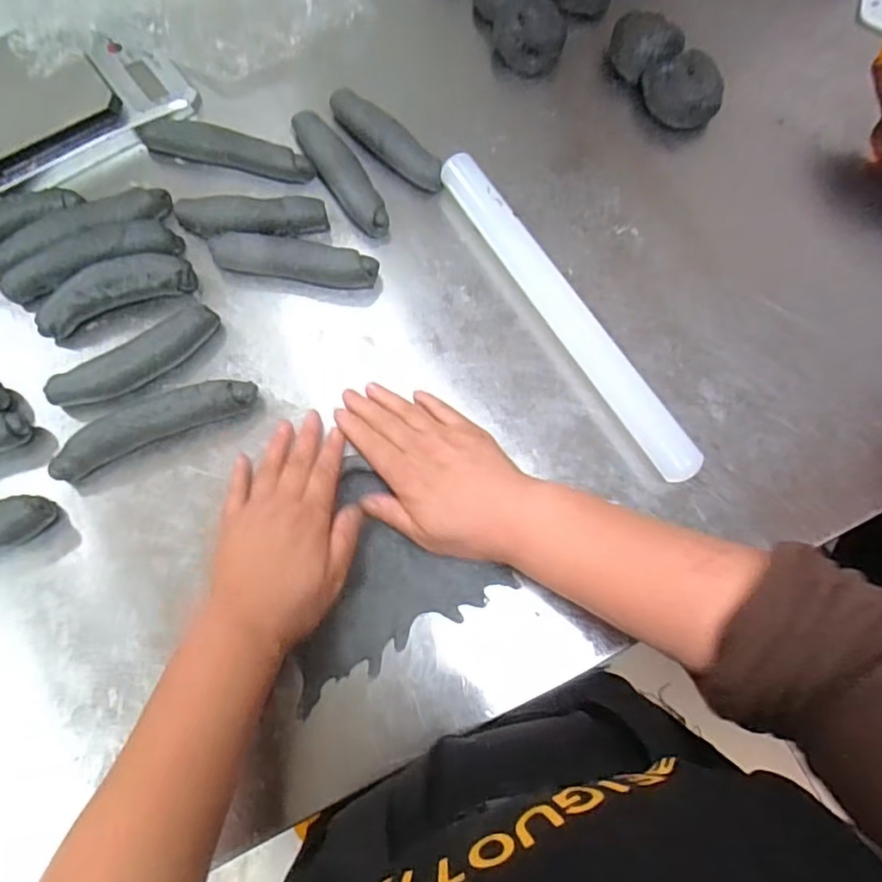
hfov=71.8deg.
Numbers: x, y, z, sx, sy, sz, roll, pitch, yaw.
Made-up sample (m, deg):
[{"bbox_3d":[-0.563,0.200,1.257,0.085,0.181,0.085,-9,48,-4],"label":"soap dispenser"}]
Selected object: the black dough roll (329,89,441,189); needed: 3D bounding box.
[{"bbox_3d":[-0.048,-0.260,0.529,0.124,0.034,0.024,40,75,11],"label":"black dough roll"}]

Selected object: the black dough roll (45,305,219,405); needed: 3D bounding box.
[{"bbox_3d":[-0.225,-0.061,0.453,0.126,0.032,0.030,-33,75,-12],"label":"black dough roll"}]

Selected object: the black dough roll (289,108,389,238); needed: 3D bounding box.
[{"bbox_3d":[-0.084,-0.224,0.515,0.029,0.029,0.131,-31,75,-11],"label":"black dough roll"}]

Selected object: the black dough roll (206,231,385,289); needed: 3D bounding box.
[{"bbox_3d":[-0.116,-0.142,0.485,0.127,0.026,0.026,8,71,1],"label":"black dough roll"}]

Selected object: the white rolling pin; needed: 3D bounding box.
[{"bbox_3d":[0.096,-0.105,0.480,0.030,0.027,0.313,-30,75,-11],"label":"white rolling pin"}]

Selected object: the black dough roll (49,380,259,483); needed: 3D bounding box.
[{"bbox_3d":[-0.206,-0.014,0.438,0.144,0.030,0.031,-23,74,-9],"label":"black dough roll"}]

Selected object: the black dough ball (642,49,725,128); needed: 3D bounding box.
[{"bbox_3d":[0.218,-0.312,0.548,0.059,0.031,0.064,1,71,-2],"label":"black dough ball"}]

